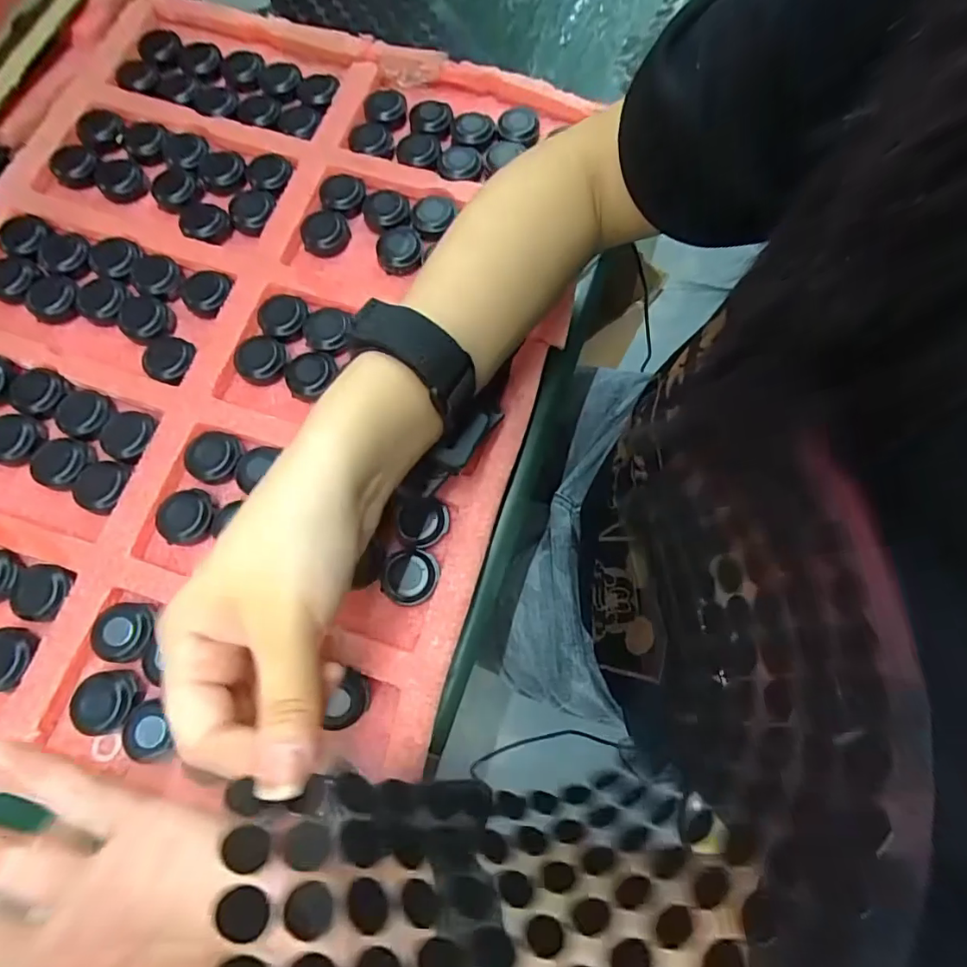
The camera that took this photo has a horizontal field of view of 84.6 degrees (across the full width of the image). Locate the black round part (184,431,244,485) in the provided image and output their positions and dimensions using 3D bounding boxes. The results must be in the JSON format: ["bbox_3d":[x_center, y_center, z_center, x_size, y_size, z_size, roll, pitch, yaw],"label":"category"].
[{"bbox_3d":[-0.153,-0.015,0.300,0.029,0.009,0.030,0,73,1],"label":"black round part"}]

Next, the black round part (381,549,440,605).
[{"bbox_3d":[-0.038,0.049,0.279,0.030,0.007,0.027,-12,73,-3],"label":"black round part"}]

